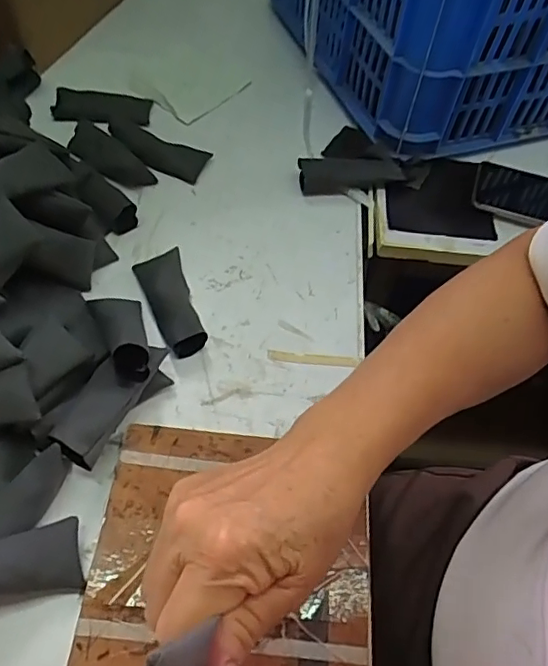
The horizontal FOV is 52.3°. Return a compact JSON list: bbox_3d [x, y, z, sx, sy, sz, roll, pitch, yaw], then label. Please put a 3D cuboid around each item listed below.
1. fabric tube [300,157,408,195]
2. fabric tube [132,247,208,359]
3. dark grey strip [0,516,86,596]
[{"bbox_3d":[0.078,-0.161,0.577,0.105,0.020,0.036,-3,57,-6],"label":"fabric tube"},{"bbox_3d":[-0.087,-0.028,0.471,0.038,0.024,0.103,-16,59,-15],"label":"fabric tube"},{"bbox_3d":[-0.170,0.141,0.335,0.103,0.014,0.041,0,54,-30],"label":"dark grey strip"}]

